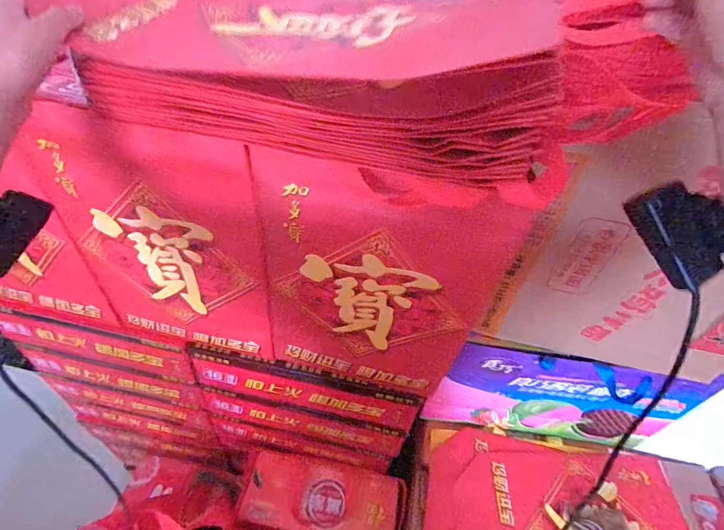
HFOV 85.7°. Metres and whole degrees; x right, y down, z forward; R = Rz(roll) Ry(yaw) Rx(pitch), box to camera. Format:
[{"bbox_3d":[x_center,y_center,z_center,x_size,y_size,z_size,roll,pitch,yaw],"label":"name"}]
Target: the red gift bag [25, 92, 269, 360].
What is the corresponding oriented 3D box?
[{"bbox_3d":[-0.258,-0.012,0.517,0.272,0.370,0.018,11,44,4],"label":"red gift bag"}]

